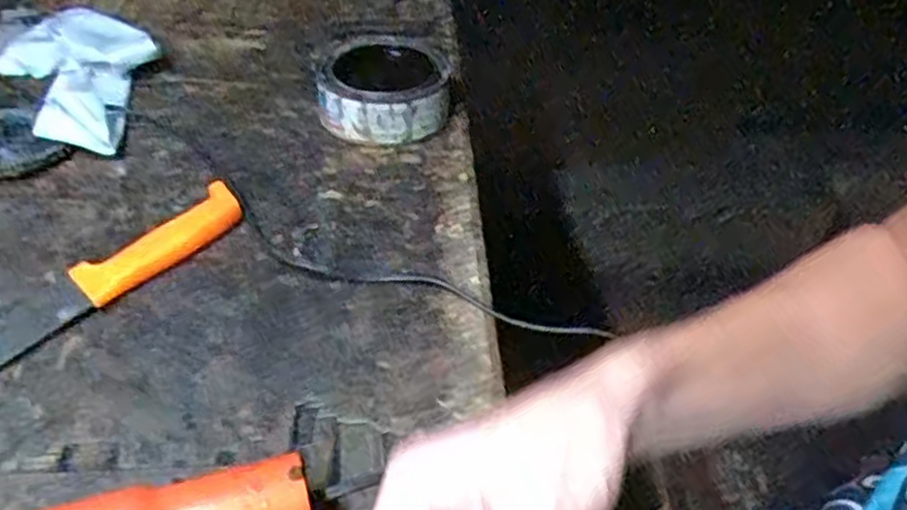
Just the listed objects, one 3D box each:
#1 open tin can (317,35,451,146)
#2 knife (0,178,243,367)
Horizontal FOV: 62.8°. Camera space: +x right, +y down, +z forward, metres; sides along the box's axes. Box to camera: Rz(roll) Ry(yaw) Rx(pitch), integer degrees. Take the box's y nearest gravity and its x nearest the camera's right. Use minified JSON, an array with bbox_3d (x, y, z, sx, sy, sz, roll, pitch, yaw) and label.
[{"bbox_3d":[-0.057,-0.135,0.601,0.104,0.046,0.104,-5,42,-9],"label":"open tin can"},{"bbox_3d":[-0.241,0.036,0.421,0.034,0.017,0.283,29,48,27],"label":"knife"}]

